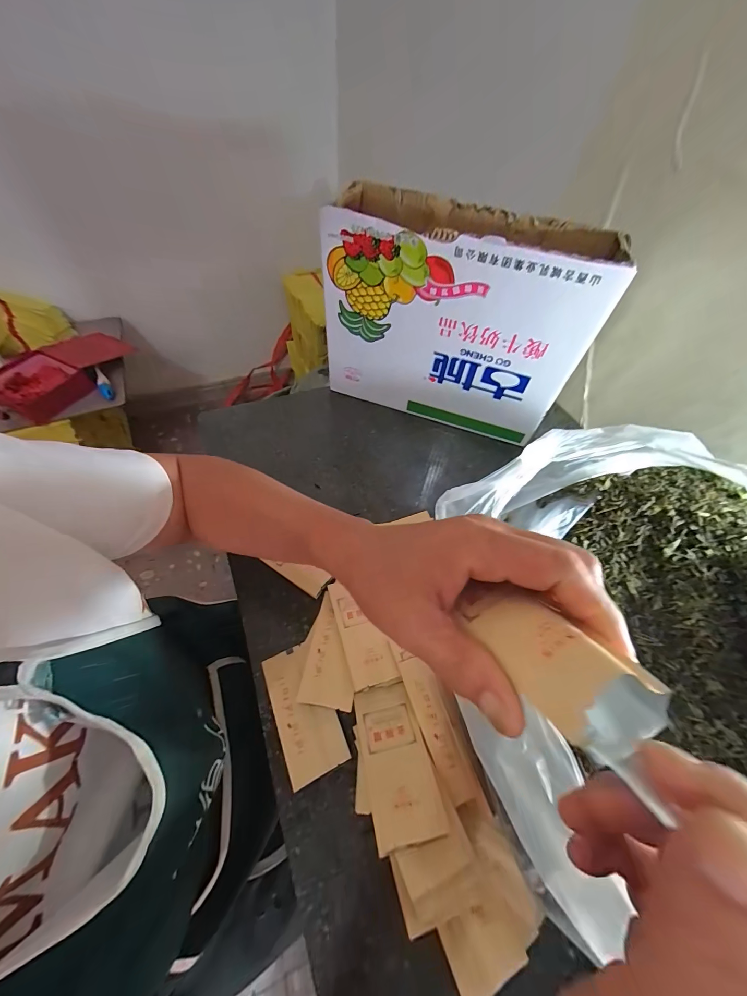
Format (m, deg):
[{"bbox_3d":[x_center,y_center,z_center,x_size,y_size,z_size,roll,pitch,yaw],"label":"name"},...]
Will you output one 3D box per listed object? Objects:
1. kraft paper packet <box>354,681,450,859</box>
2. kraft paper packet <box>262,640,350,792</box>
[{"bbox_3d":[0.017,0.213,0.273,0.051,0.010,0.110,-8,30,-10],"label":"kraft paper packet"},{"bbox_3d":[-0.067,0.197,0.309,0.051,0.013,0.107,-20,59,-17],"label":"kraft paper packet"}]

